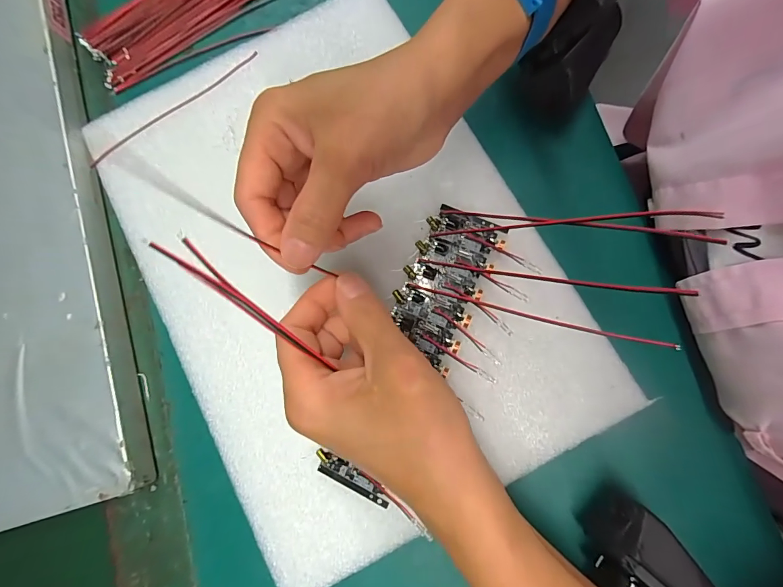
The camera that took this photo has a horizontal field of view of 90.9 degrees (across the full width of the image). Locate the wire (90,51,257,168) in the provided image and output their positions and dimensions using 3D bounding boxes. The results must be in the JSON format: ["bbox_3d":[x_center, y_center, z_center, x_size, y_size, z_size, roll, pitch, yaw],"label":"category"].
[{"bbox_3d":[-0.141,-0.121,0.250,0.127,0.004,0.006,-35,81,-1],"label":"wire"}]

